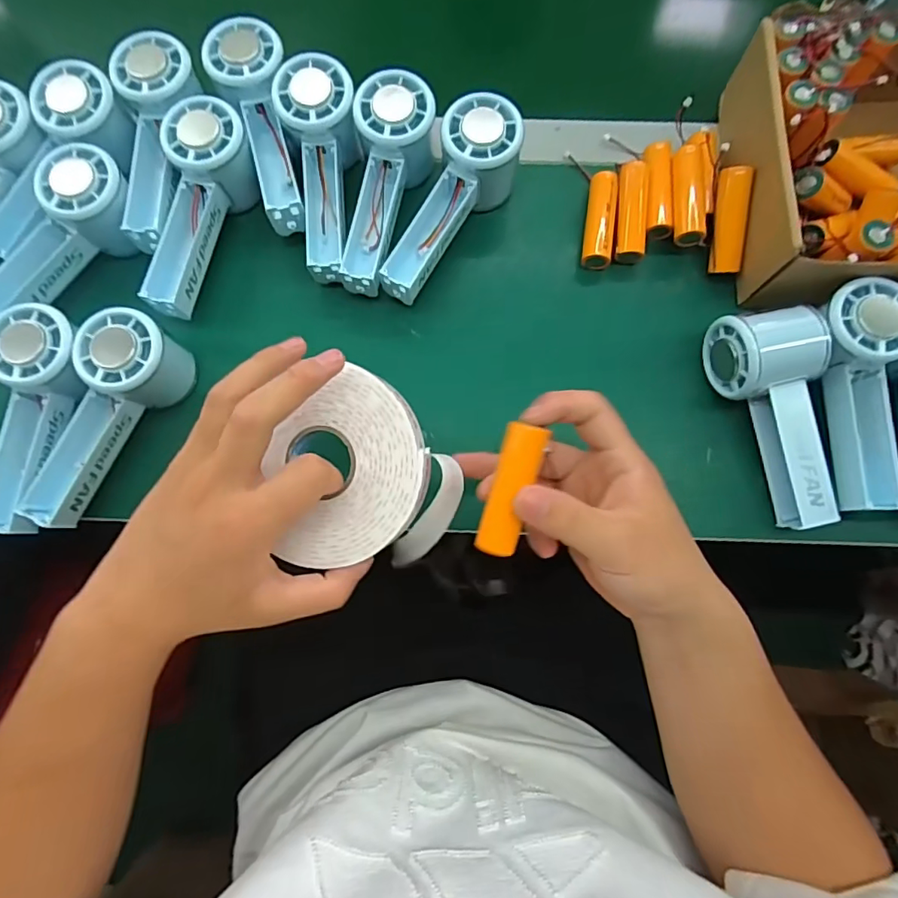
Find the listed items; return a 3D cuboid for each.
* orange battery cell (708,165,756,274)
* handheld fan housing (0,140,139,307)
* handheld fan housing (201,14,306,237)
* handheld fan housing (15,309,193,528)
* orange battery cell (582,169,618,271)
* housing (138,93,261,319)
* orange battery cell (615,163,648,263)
[{"bbox_3d":[0.207,-0.167,0.379,0.021,0.015,0.071,-2,109,0],"label":"orange battery cell"},{"bbox_3d":[-0.288,-0.148,0.383,0.060,0.057,0.152,43,95,7],"label":"handheld fan housing"},{"bbox_3d":[-0.137,-0.239,0.385,0.052,0.041,0.156,-16,95,-3],"label":"handheld fan housing"},{"bbox_3d":[-0.242,-0.022,0.352,0.054,0.051,0.146,34,81,6],"label":"handheld fan housing"},{"bbox_3d":[0.116,-0.178,0.398,0.020,0.019,0.073,5,79,1],"label":"orange battery cell"},{"bbox_3d":[-0.185,-0.175,0.382,0.060,0.047,0.156,15,92,3],"label":"housing"},{"bbox_3d":[0.140,-0.181,0.396,0.022,0.022,0.071,4,79,1],"label":"orange battery cell"}]

